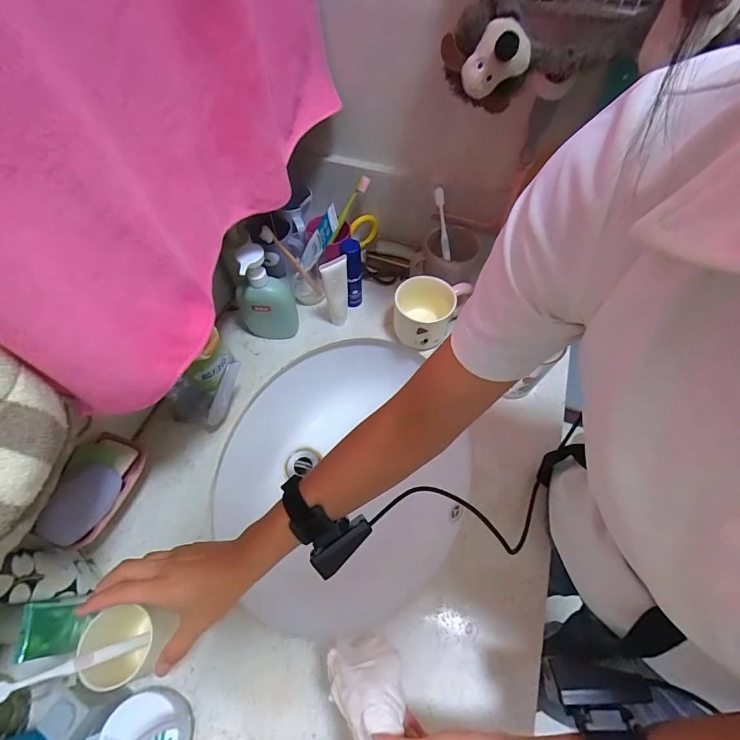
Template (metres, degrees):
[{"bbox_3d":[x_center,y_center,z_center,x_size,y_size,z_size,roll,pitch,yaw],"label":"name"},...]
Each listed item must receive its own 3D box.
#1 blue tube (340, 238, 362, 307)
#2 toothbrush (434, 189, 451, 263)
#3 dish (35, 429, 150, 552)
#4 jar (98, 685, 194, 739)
[{"bbox_3d":[-0.033,-0.153,0.644,0.032,0.134,0.033,0,57,-1],"label":"blue tube"},{"bbox_3d":[0.121,-0.239,0.642,0.015,0.112,0.013,-15,18,-10],"label":"toothbrush"},{"bbox_3d":[-0.312,0.129,0.443,0.060,0.056,0.128,-1,57,-1],"label":"dish"},{"bbox_3d":[-0.213,0.351,0.378,0.068,0.058,0.066,0,57,-1],"label":"jar"}]

